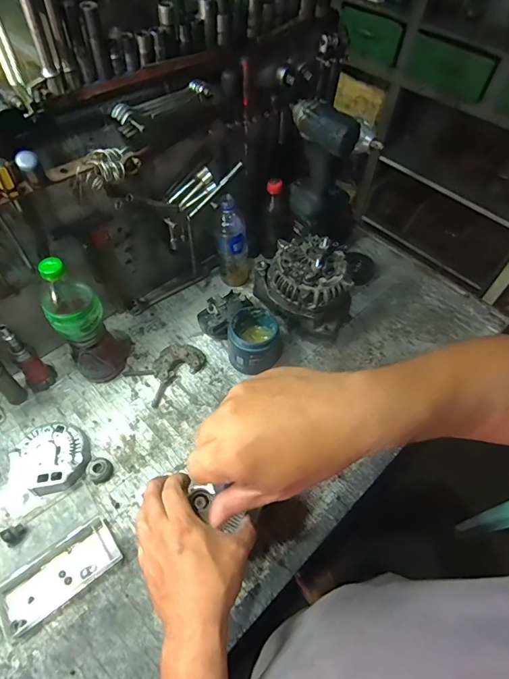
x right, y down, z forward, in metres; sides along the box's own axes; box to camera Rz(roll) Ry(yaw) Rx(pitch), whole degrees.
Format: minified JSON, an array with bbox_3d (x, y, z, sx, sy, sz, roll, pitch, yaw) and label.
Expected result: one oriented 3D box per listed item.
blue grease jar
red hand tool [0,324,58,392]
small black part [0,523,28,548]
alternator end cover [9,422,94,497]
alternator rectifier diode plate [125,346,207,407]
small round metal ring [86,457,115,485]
[{"bbox_3d":[0.002,0.004,0.752,0.096,0.107,0.097,2,55,-3],"label":"blue grease jar"},{"bbox_3d":[-0.386,0.033,0.680,0.046,0.152,0.041,-35,64,-25],"label":"red hand tool"},{"bbox_3d":[-0.351,0.283,0.584,0.027,0.013,0.030,34,59,18],"label":"small black part"},{"bbox_3d":[-0.327,0.190,0.644,0.115,0.038,0.108,-3,55,-7],"label":"alternator end cover"},{"bbox_3d":[-0.161,0.053,0.753,0.133,0.026,0.089,-33,63,-24],"label":"alternator rectifier diode plate"},{"bbox_3d":[-0.250,0.211,0.646,0.038,0.017,0.039,2,55,-3],"label":"small round metal ring"}]

